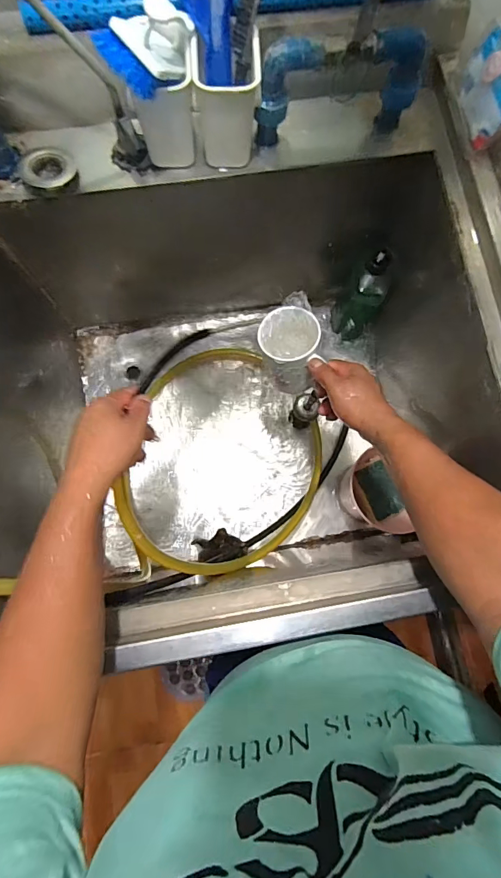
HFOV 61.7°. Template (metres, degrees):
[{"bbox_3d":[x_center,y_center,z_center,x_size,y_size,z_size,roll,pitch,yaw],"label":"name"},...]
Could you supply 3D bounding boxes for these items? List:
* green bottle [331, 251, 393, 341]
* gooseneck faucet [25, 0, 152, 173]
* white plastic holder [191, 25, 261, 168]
[{"bbox_3d":[0.202,-0.255,0.781,0.071,0.219,0.066,29,81,3],"label":"green bottle"},{"bbox_3d":[-0.203,-0.388,0.439,0.158,0.217,0.040,5,81,-1],"label":"gooseneck faucet"},{"bbox_3d":[-0.027,-0.390,0.495,0.072,0.109,0.055,-2,81,-2],"label":"white plastic holder"}]

